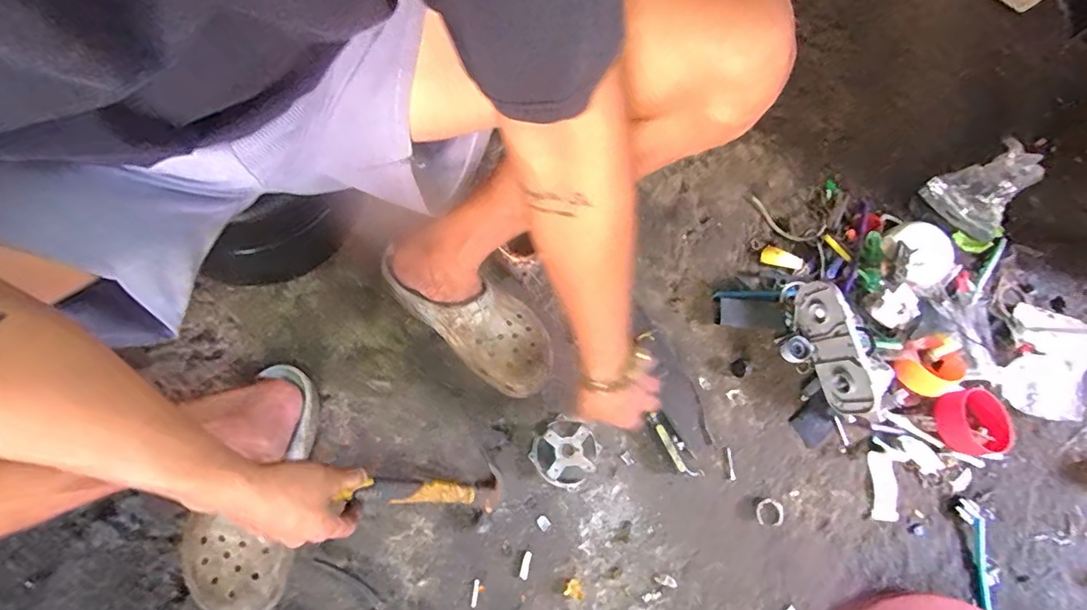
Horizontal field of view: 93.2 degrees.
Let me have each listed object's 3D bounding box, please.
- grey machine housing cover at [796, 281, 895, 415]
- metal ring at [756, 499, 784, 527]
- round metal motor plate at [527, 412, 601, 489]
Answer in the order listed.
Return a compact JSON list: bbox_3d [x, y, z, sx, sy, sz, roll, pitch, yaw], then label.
[{"bbox_3d":[0.416,0.058,0.726,0.053,0.091,0.188,-17,76,-11],"label":"grey machine housing cover"},{"bbox_3d":[0.304,0.279,0.690,0.038,0.004,0.034,3,75,-6],"label":"metal ring"},{"bbox_3d":[0.029,0.195,0.678,0.083,0.032,0.082,2,75,-6],"label":"round metal motor plate"}]

